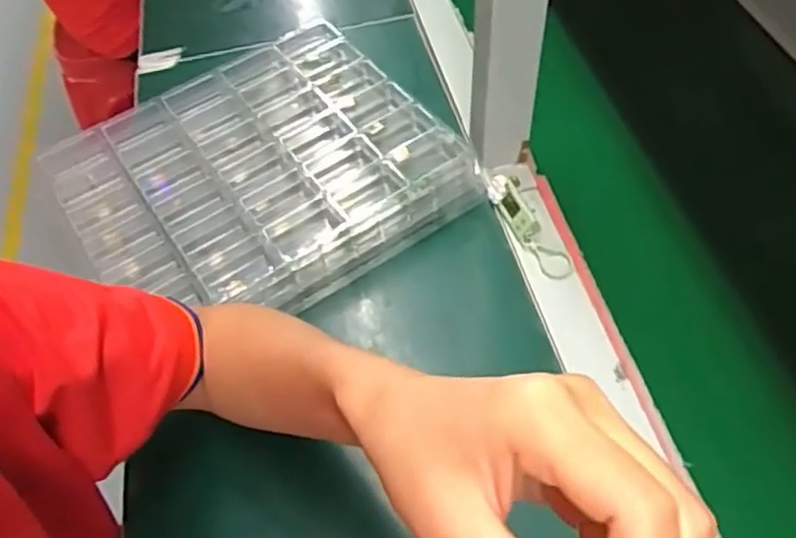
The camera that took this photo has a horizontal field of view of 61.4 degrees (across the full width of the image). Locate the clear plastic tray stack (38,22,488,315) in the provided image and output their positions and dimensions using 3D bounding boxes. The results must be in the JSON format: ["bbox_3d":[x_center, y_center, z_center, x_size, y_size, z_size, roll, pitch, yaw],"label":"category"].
[{"bbox_3d":[-0.115,-0.078,0.560,0.281,0.047,0.249,-34,58,-19],"label":"clear plastic tray stack"}]

